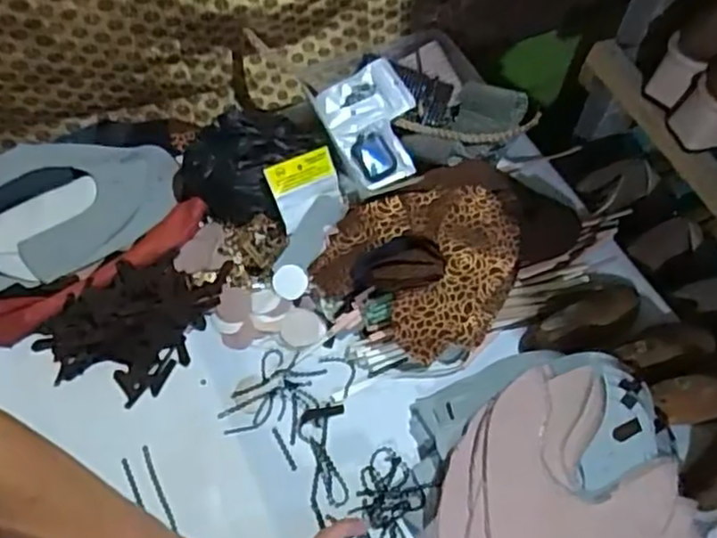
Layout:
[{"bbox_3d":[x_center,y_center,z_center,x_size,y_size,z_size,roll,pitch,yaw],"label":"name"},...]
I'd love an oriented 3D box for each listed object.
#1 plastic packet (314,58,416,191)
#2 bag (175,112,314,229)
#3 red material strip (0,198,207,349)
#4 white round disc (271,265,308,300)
[{"bbox_3d":[0.021,-0.161,0.773,0.101,0.012,0.129,-33,86,-10],"label":"plastic packet"},{"bbox_3d":[-0.120,-0.111,0.732,0.148,0.054,0.113,-15,61,-12],"label":"bag"},{"bbox_3d":[-0.270,0.007,0.694,0.261,0.036,0.061,-24,63,-18],"label":"red material strip"},{"bbox_3d":[-0.070,0.014,0.703,0.036,0.004,0.035,0,86,0],"label":"white round disc"}]

